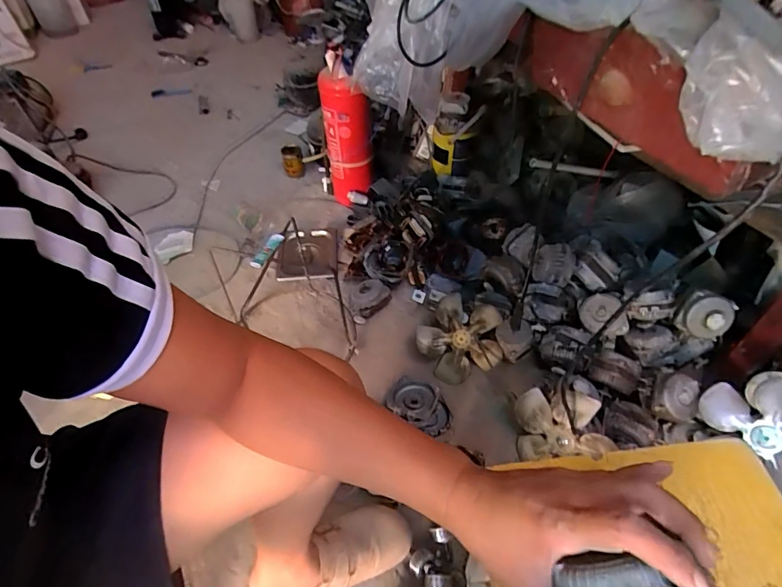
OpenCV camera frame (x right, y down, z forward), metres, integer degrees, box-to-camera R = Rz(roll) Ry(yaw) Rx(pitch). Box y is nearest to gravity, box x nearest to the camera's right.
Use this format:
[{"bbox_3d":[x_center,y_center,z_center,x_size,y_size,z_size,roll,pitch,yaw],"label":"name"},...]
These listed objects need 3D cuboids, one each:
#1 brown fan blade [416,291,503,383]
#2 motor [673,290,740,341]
[{"bbox_3d":[0.149,0.092,0.939,0.176,0.034,0.173,-23,94,2],"label":"brown fan blade"},{"bbox_3d":[0.577,0.033,0.817,0.084,0.086,0.063,26,25,22],"label":"motor"}]

